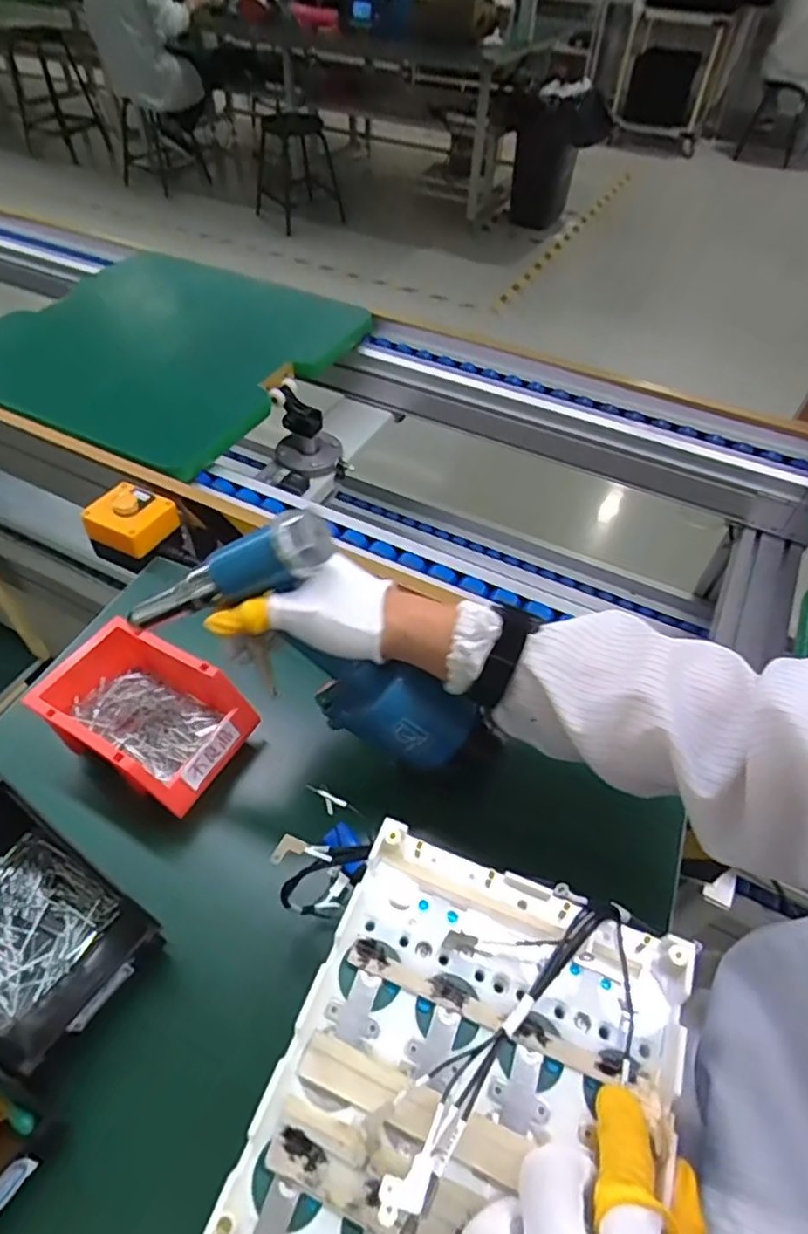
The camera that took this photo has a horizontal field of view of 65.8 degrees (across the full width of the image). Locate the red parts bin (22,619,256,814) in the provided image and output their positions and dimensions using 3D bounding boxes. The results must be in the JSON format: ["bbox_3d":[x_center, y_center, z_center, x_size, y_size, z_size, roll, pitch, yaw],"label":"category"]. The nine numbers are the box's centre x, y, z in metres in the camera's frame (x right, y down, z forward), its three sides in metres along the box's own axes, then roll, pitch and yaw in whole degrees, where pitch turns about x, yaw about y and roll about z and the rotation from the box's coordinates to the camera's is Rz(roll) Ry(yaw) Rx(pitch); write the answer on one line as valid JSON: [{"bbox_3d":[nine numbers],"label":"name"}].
[{"bbox_3d":[-0.228,0.085,0.540,0.176,0.076,0.116,26,54,19],"label":"red parts bin"}]

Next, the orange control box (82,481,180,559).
[{"bbox_3d":[-0.318,-0.115,0.733,0.080,0.059,0.076,20,52,14],"label":"orange control box"}]

